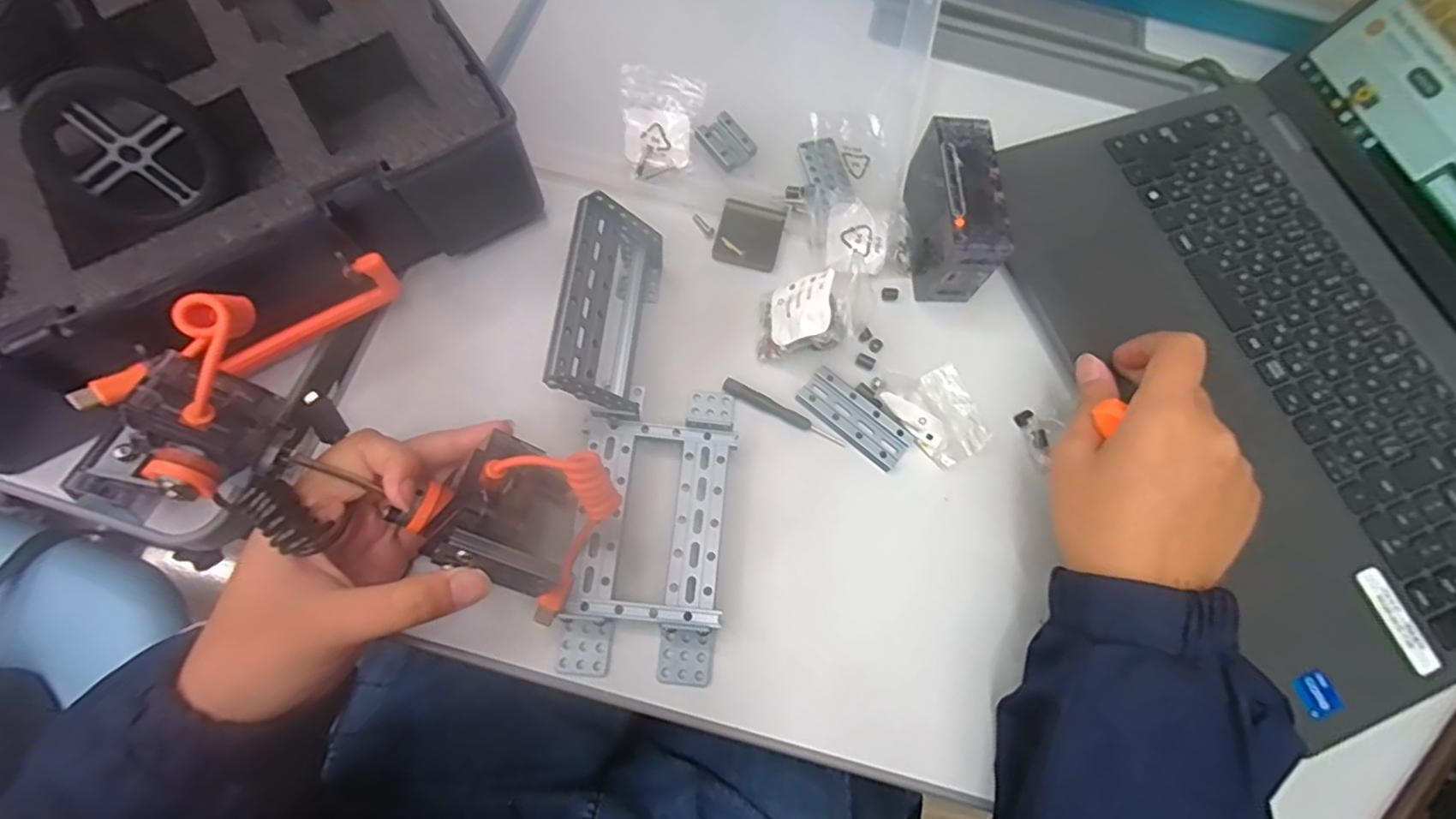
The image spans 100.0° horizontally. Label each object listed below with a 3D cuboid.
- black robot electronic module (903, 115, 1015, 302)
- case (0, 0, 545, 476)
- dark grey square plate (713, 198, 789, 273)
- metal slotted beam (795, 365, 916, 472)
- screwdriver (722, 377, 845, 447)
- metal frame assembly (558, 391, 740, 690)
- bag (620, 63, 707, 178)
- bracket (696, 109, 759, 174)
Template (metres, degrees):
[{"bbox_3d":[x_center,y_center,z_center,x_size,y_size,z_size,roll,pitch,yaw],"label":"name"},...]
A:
[{"bbox_3d":[0.128,-0.116,0.348,0.036,0.046,0.093,0,72,-1],"label":"black robot electronic module"},{"bbox_3d":[-0.305,-0.163,0.324,0.301,0.097,0.326,-32,76,-11],"label":"case"},{"bbox_3d":[0.013,-0.105,0.364,0.037,0.004,0.042,14,73,3],"label":"dark grey square plate"},{"bbox_3d":[0.069,0.005,0.332,0.063,0.005,0.025,39,76,10],"label":"metal slotted beam"},{"bbox_3d":[0.030,0.002,0.331,0.071,0.005,0.009,27,74,7],"label":"screwdriver"},{"bbox_3d":[-0.038,0.057,0.302,0.072,0.022,0.142,5,73,0],"label":"metal frame assembly"},{"bbox_3d":[-0.039,-0.172,0.371,0.048,0.020,0.067,-1,73,-2],"label":"bag"},{"bbox_3d":[-0.001,-0.165,0.376,0.025,0.008,0.033,-40,78,-13],"label":"bracket"}]

